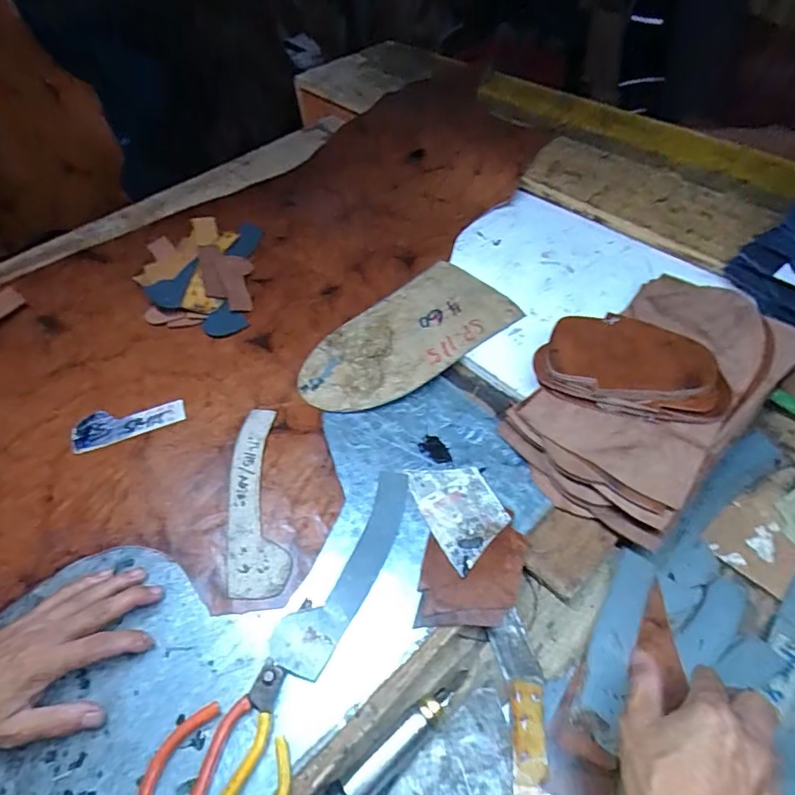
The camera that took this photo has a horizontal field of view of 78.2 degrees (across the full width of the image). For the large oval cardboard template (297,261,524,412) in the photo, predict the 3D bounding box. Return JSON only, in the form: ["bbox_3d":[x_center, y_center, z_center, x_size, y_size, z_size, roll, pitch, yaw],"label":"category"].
[{"bbox_3d":[0.006,-0.074,0.616,0.275,0.008,0.143,-35,59,-16],"label":"large oval cardboard template"}]

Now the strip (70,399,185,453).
[{"bbox_3d":[-0.309,0.028,0.560,0.125,0.004,0.045,-16,62,-6],"label":"strip"}]

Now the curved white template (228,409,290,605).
[{"bbox_3d":[-0.147,0.100,0.500,0.056,0.005,0.205,-12,53,-7],"label":"curved white template"}]

